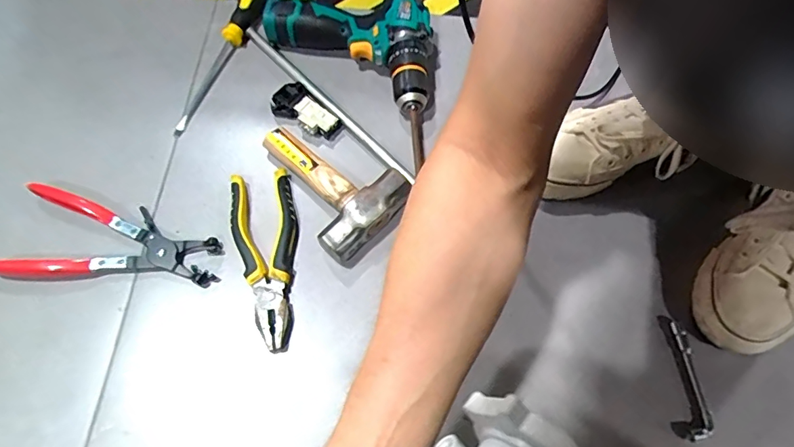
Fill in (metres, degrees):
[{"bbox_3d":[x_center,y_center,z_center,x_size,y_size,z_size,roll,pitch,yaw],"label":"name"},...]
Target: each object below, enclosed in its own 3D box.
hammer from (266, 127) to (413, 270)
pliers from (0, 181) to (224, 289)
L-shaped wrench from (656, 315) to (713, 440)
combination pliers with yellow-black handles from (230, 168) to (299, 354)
[{"bbox_3d":[-0.077,-0.047,0.512,0.170,0.036,0.107,41,70,14],"label":"hammer"},{"bbox_3d":[-0.291,0.023,0.479,0.212,0.024,0.094,10,66,2],"label":"pliers"},{"bbox_3d":[0.280,0.148,0.456,0.035,0.010,0.113,3,66,-1],"label":"L-shaped wrench"},{"bbox_3d":[-0.133,0.033,0.484,0.066,0.019,0.189,-10,67,-7],"label":"combination pliers with yellow-black handles"}]

